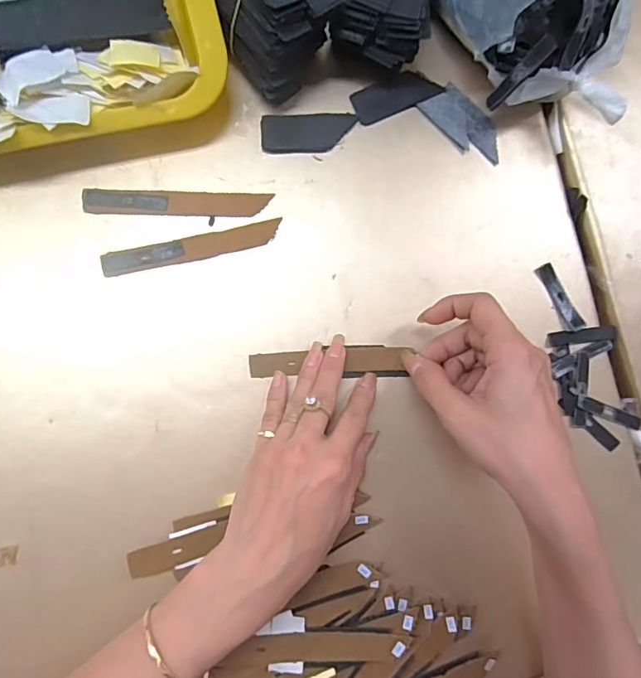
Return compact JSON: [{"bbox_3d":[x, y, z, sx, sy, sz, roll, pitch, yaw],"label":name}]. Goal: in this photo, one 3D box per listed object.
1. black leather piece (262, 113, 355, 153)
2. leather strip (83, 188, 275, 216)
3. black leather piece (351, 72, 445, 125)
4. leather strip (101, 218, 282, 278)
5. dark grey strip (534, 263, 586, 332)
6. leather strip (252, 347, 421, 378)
[{"bbox_3d":[-0.008,-0.148,0.348,0.067,0.004,0.028,-4,86,-5],"label":"black leather piece"},{"bbox_3d":[-0.098,-0.094,0.336,0.124,0.004,0.016,0,86,-5],"label":"leather strip"},{"bbox_3d":[0.056,-0.180,0.357,0.066,0.004,0.027,-25,88,-6],"label":"black leather piece"},{"bbox_3d":[-0.087,-0.062,0.334,0.121,0.004,0.017,-14,87,-6],"label":"leather strip"},{"bbox_3d":[0.174,-0.030,0.354,0.012,0.007,0.051,-27,89,-6],"label":"dark grey strip"},{"bbox_3d":[0.004,0.016,0.337,0.104,0.005,0.018,-1,86,-1],"label":"leather strip"}]

